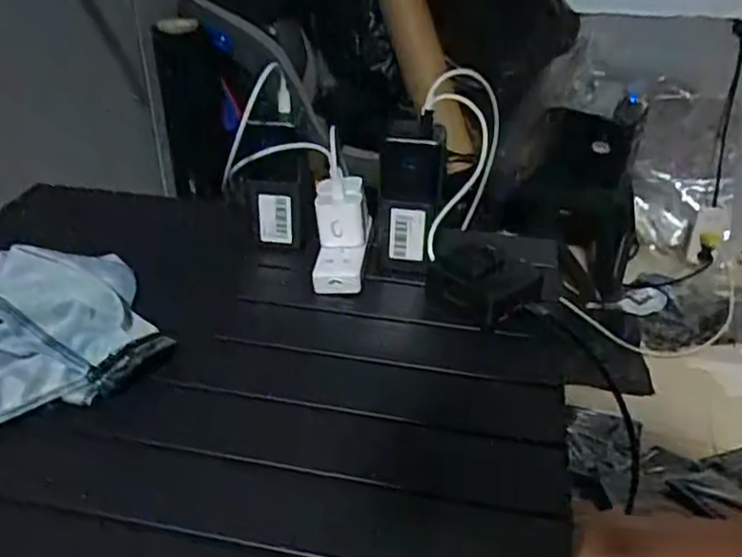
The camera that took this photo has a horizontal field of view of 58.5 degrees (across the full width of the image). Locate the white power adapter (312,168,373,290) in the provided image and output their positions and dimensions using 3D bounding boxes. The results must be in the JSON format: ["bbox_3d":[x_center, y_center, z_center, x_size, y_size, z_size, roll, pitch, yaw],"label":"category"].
[{"bbox_3d":[-0.026,-0.042,0.596,0.048,0.029,0.110,2,73,-3],"label":"white power adapter"}]

